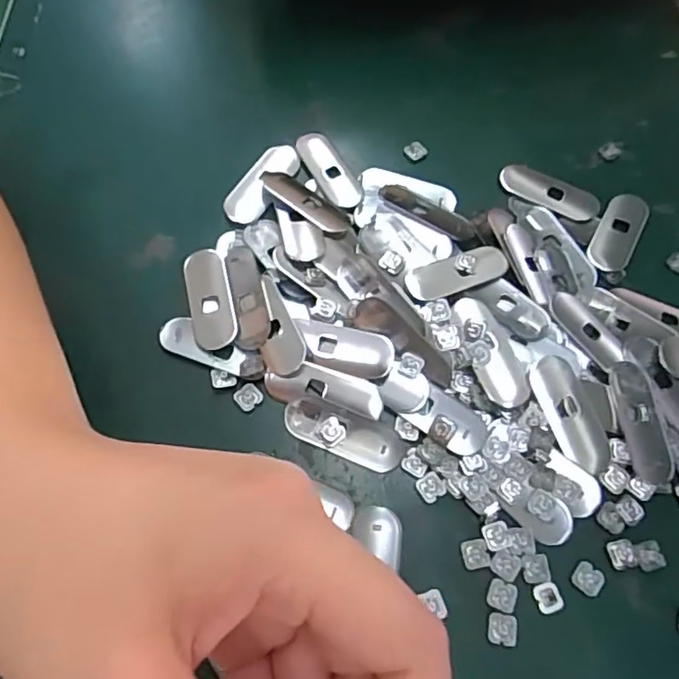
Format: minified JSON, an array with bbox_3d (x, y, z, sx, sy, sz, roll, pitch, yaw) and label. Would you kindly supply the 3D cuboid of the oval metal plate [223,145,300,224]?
[{"bbox_3d":[-0.038,-0.078,0.288,0.018,0.004,0.051,29,68,11],"label":"oval metal plate"}]

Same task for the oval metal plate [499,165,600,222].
[{"bbox_3d":[0.105,-0.075,0.293,0.050,0.004,0.019,25,67,10],"label":"oval metal plate"}]

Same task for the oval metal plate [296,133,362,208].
[{"bbox_3d":[-0.006,-0.087,0.293,0.017,0.004,0.045,-31,70,-15],"label":"oval metal plate"}]

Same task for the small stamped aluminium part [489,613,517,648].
[{"bbox_3d":[0.059,0.105,0.210,0.010,0.004,0.010,8,66,2],"label":"small stamped aluminium part"}]

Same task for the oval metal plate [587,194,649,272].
[{"bbox_3d":[0.136,-0.052,0.285,0.020,0.004,0.048,29,68,11],"label":"oval metal plate"}]

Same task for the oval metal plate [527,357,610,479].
[{"bbox_3d":[0.096,0.030,0.240,0.021,0.004,0.050,-24,83,-12],"label":"oval metal plate"}]

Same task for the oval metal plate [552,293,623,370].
[{"bbox_3d":[0.109,-0.005,0.257,0.017,0.006,0.038,-34,71,-15],"label":"oval metal plate"}]

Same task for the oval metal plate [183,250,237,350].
[{"bbox_3d":[-0.058,-0.019,0.261,0.019,0.004,0.051,-14,67,-8],"label":"oval metal plate"}]

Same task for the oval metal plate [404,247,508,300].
[{"bbox_3d":[0.054,-0.030,0.265,0.048,0.004,0.018,-17,67,-9],"label":"oval metal plate"}]

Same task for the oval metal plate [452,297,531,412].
[{"bbox_3d":[0.063,0.005,0.248,0.016,0.005,0.051,-26,72,-2],"label":"oval metal plate"}]

